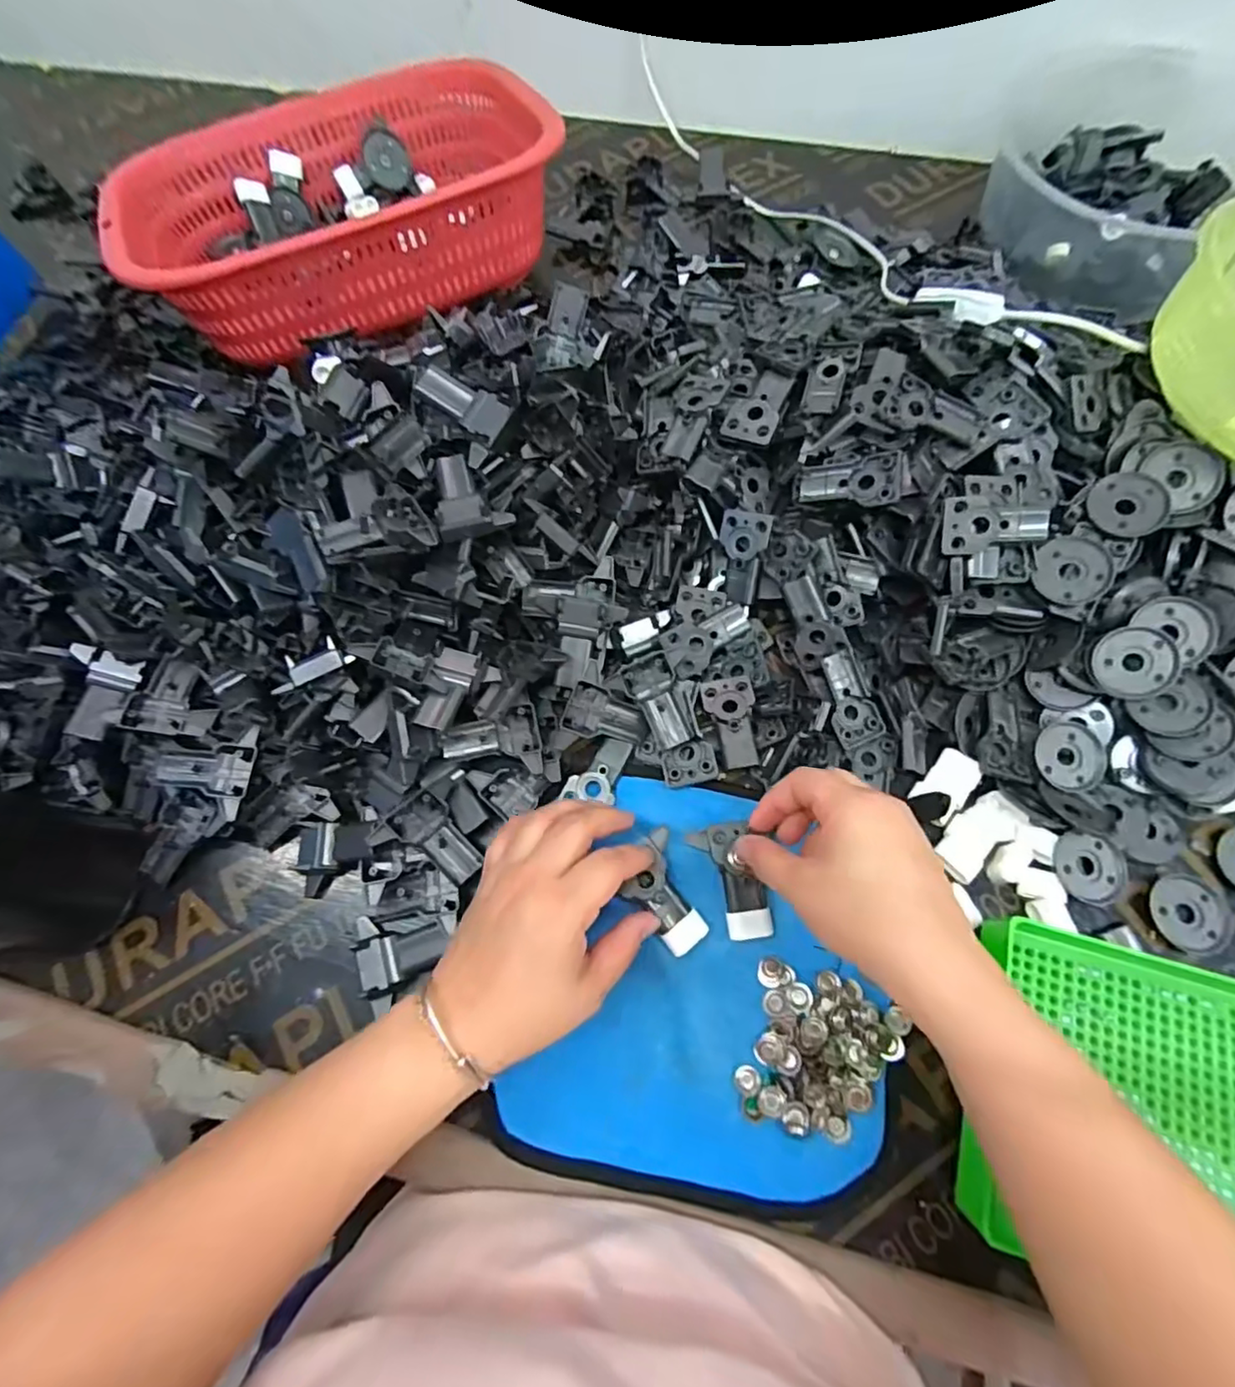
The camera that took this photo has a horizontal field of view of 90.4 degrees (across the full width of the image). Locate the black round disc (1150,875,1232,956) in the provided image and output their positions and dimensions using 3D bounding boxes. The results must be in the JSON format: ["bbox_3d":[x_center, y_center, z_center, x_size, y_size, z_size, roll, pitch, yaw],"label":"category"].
[{"bbox_3d":[0.333,0.127,0.356,0.040,0.004,0.042,-1,69,2],"label":"black round disc"}]

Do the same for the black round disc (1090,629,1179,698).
[{"bbox_3d":[0.313,-0.018,0.371,0.042,0.006,0.042,0,90,21],"label":"black round disc"}]

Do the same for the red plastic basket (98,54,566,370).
[{"bbox_3d":[-0.219,-0.397,0.509,0.323,0.098,0.215,-20,70,-5],"label":"red plastic basket"}]

